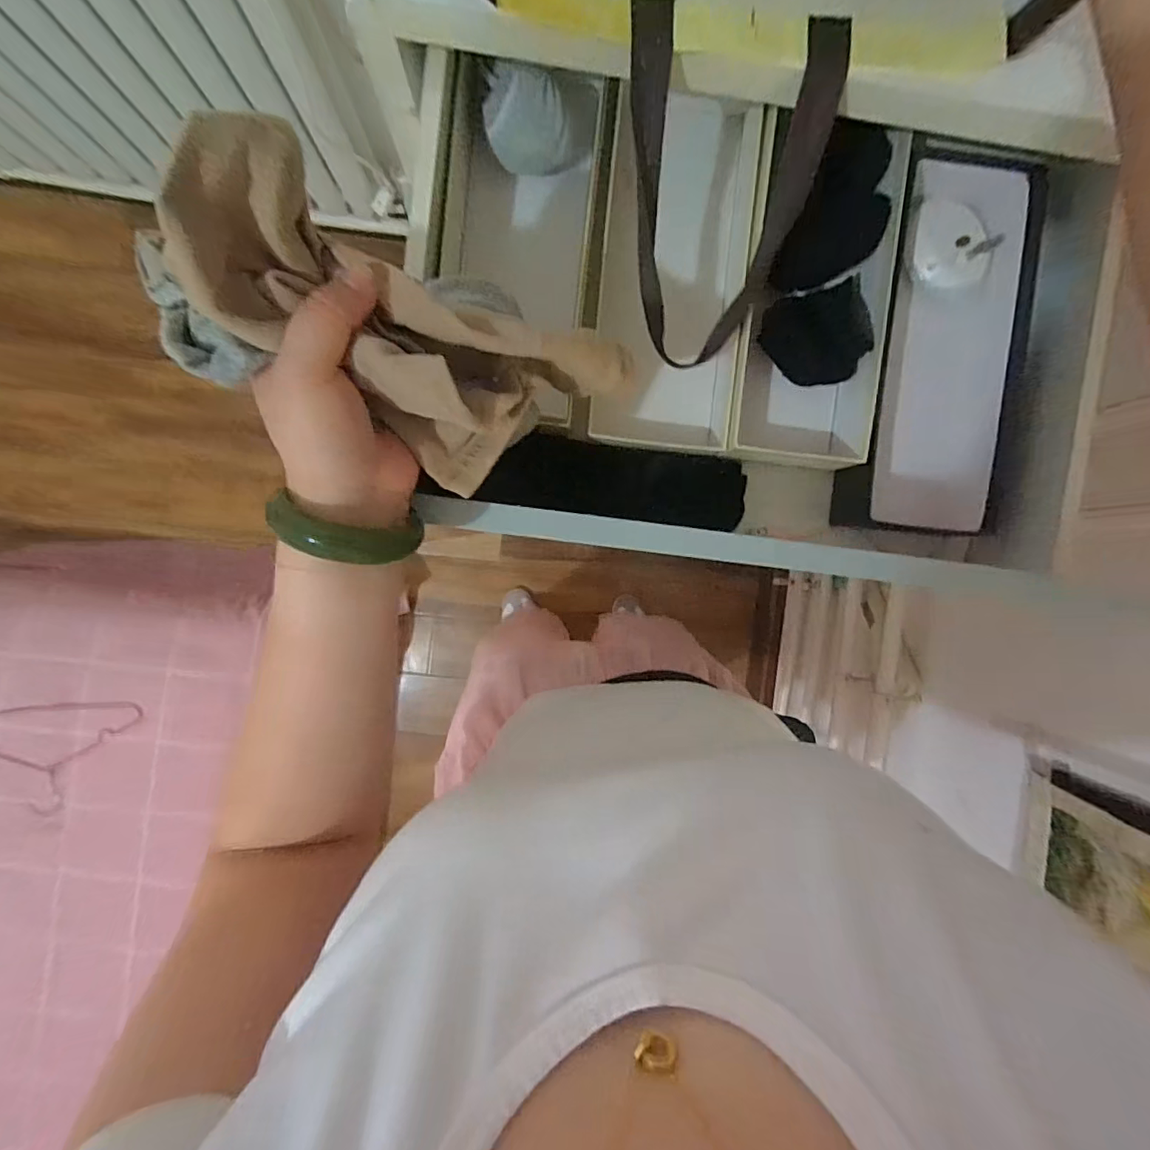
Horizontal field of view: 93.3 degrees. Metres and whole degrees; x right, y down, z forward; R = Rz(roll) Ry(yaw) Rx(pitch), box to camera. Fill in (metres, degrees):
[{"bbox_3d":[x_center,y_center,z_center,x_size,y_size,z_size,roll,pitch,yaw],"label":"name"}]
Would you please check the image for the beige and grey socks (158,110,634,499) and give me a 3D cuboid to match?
[{"bbox_3d":[-0.072,-0.102,0.250,0.191,0.043,0.094,20,90,-36],"label":"beige and grey socks"}]

